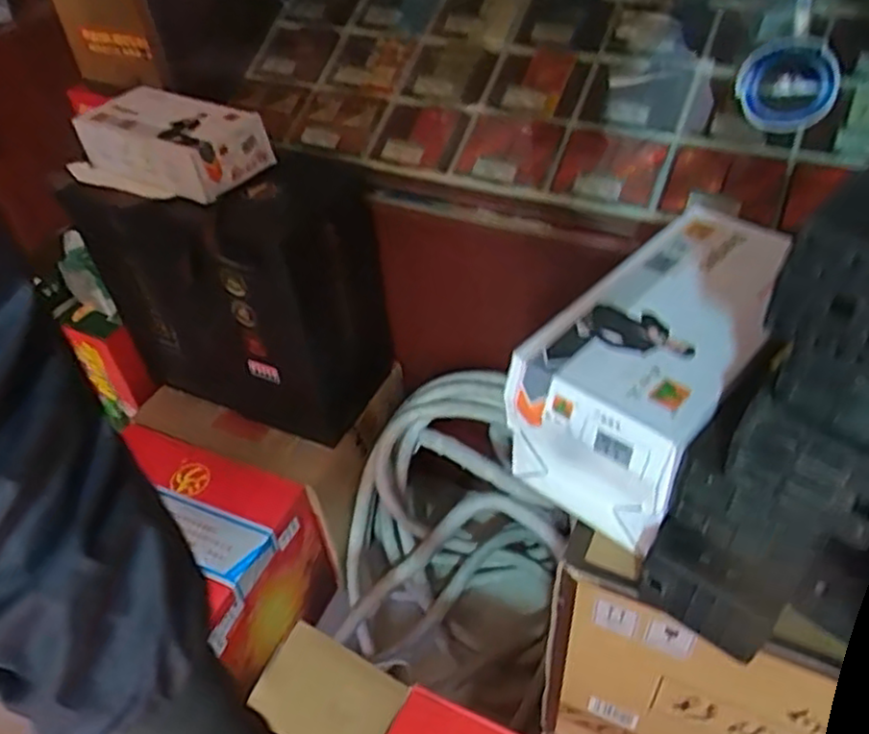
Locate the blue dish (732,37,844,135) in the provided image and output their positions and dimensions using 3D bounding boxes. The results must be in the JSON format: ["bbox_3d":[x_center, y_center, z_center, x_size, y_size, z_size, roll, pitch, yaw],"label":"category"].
[{"bbox_3d":[0.304,-0.247,0.597,0.084,0.080,0.035,20,50,24],"label":"blue dish"}]

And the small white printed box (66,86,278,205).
[{"bbox_3d":[-0.338,-0.285,0.883,0.245,0.074,0.126,19,49,23],"label":"small white printed box"}]

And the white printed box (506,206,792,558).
[{"bbox_3d":[0.169,0.004,0.502,0.118,0.124,0.225,32,55,32],"label":"white printed box"}]

